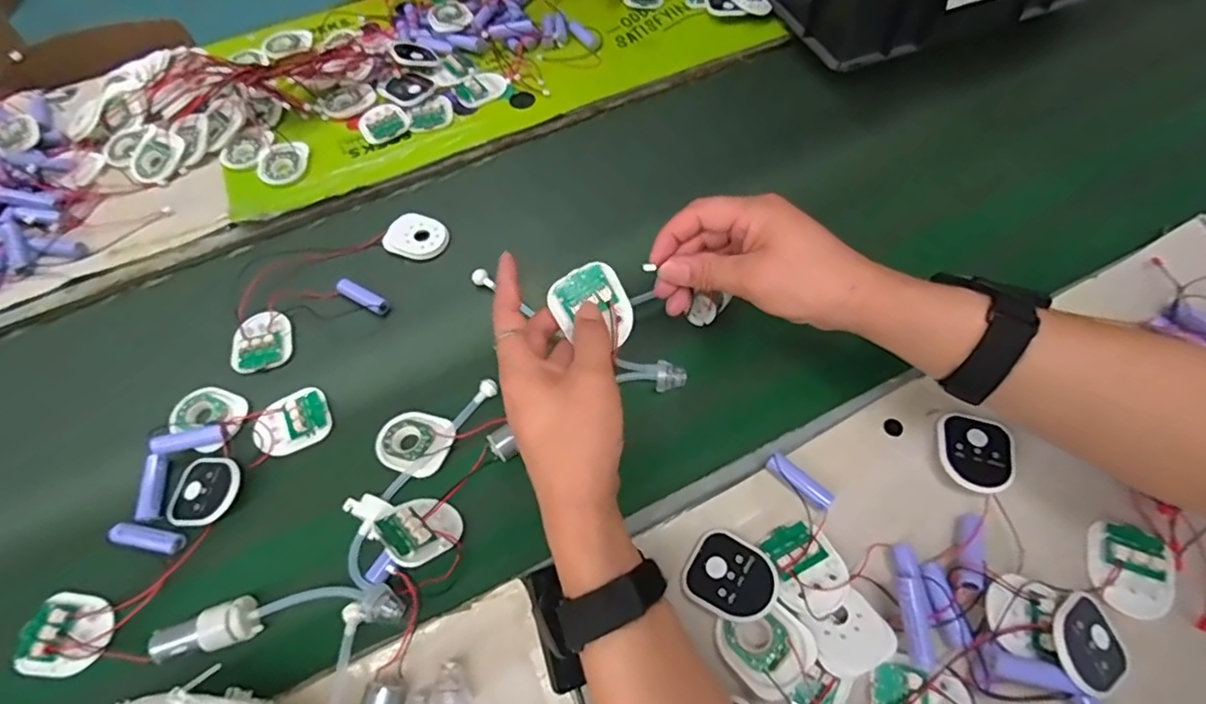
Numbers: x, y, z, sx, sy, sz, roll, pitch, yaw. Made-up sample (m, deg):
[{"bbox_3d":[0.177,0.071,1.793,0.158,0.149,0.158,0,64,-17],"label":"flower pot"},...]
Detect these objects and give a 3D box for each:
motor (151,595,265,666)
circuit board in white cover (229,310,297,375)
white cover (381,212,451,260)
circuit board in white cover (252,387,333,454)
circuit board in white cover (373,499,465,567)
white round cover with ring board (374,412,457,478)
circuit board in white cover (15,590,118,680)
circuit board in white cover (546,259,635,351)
[{"bbox_3d":[-0.257,0.184,0.384,0.064,0.024,0.027,-21,64,-10],"label":"motor"},{"bbox_3d":[-0.292,-0.009,0.506,0.054,0.004,0.055,-19,63,-9],"label":"circuit board in white cover"},{"bbox_3d":[-0.176,-0.110,0.558,0.058,0.006,0.046,19,64,11],"label":"white cover"},{"bbox_3d":[-0.247,0.054,0.466,0.057,0.009,0.047,-20,63,-9],"label":"circuit board in white cover"},{"bbox_3d":[-0.122,0.120,0.403,0.056,0.011,0.043,-6,37,-47],"label":"circuit board in white cover"},{"bbox_3d":[-0.143,0.066,0.446,0.061,0.014,0.048,21,64,12],"label":"white round cover with ring board"},{"bbox_3d":[-0.358,0.189,0.395,0.065,0.011,0.050,6,62,4],"label":"circuit board in white cover"},{"bbox_3d":[-0.006,-0.028,0.391,0.048,0.010,0.057,-33,100,-7],"label":"circuit board in white cover"}]

